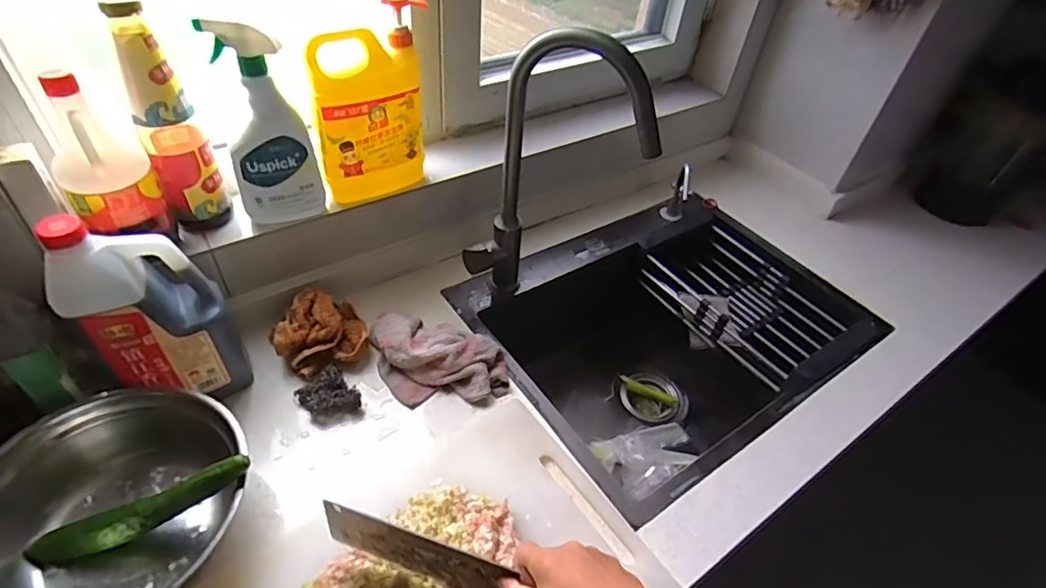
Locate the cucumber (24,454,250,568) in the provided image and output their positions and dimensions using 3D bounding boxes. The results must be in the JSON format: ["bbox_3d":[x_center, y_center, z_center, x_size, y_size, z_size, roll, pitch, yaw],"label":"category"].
[{"bbox_3d":[-0.377,0.216,0.542,0.236,0.034,0.030,-25,48,5],"label":"cucumber"}]

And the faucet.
[{"bbox_3d":[0.039,-0.130,0.744,0.232,0.431,0.061,11,45,4],"label":"faucet"}]

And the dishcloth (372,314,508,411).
[{"bbox_3d":[-0.121,0.090,0.740,0.205,0.045,0.121,15,45,8],"label":"dishcloth"}]

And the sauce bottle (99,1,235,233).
[{"bbox_3d":[-0.411,-0.198,0.640,0.066,0.260,0.072,-22,51,-26],"label":"sauce bottle"}]

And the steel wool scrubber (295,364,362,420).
[{"bbox_3d":[-0.247,0.130,0.698,0.074,0.030,0.057,36,51,26],"label":"steel wool scrubber"}]

